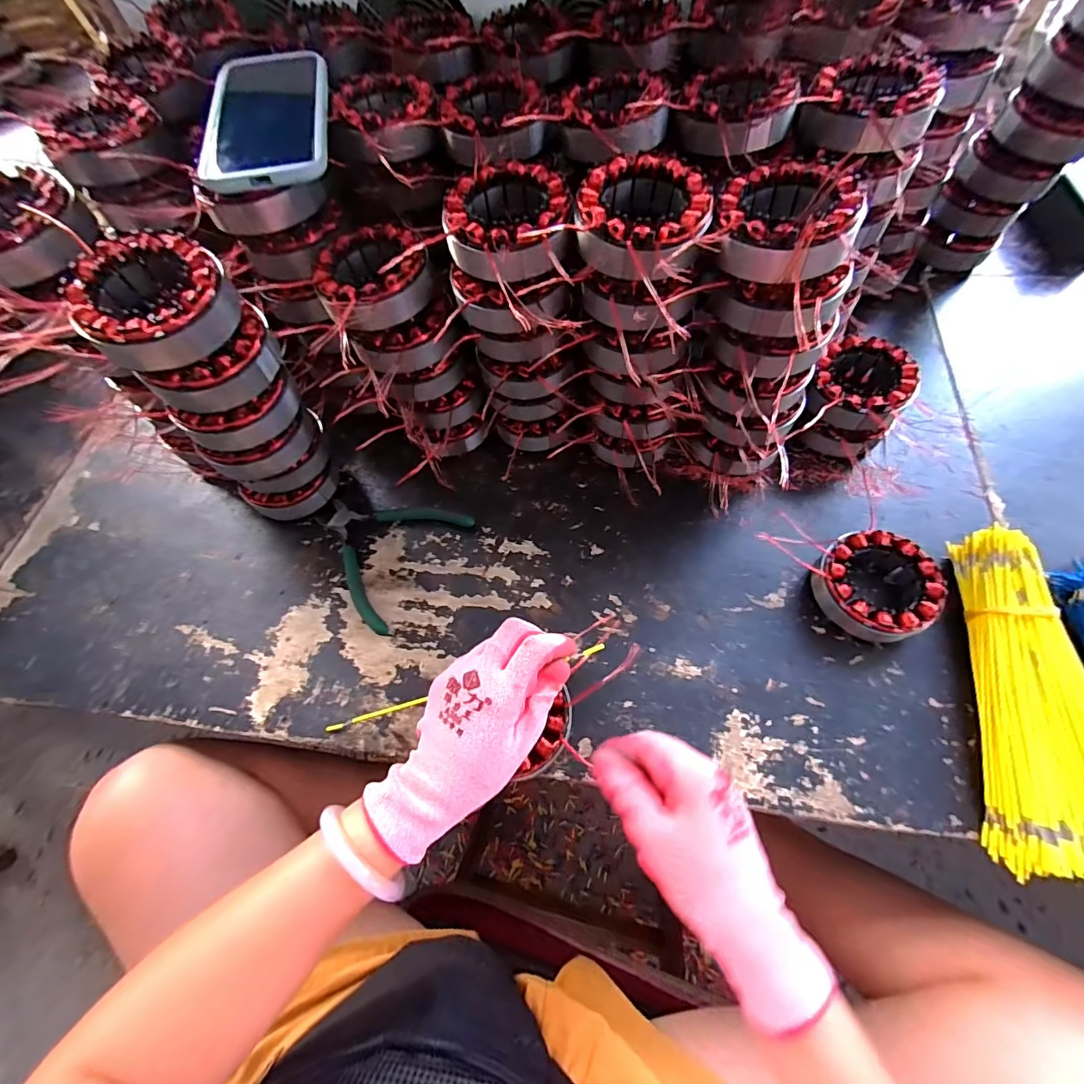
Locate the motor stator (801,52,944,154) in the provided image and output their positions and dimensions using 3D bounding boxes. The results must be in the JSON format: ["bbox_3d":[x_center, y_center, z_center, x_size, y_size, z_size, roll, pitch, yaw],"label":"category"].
[{"bbox_3d":[0.247,-0.329,0.357,0.085,0.034,0.085,27,71,14],"label":"motor stator"}]

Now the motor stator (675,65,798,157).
[{"bbox_3d":[0.148,-0.335,0.371,0.079,0.036,0.080,-1,66,3],"label":"motor stator"}]

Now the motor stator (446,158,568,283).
[{"bbox_3d":[-0.024,-0.215,0.332,0.082,0.042,0.085,-1,66,3],"label":"motor stator"}]

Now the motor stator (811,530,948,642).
[{"bbox_3d":[0.274,0.035,0.394,0.085,0.040,0.085,-1,66,3],"label":"motor stator"}]

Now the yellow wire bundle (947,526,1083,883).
[{"bbox_3d":[0.357,0.134,0.341,0.085,0.041,0.297,5,67,5],"label":"yellow wire bundle"}]

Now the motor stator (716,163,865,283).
[{"bbox_3d":[0.158,-0.206,0.303,0.083,0.032,0.083,-1,66,3],"label":"motor stator"}]

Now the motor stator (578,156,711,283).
[{"bbox_3d":[0.068,-0.210,0.314,0.090,0.033,0.086,-1,66,3],"label":"motor stator"}]

